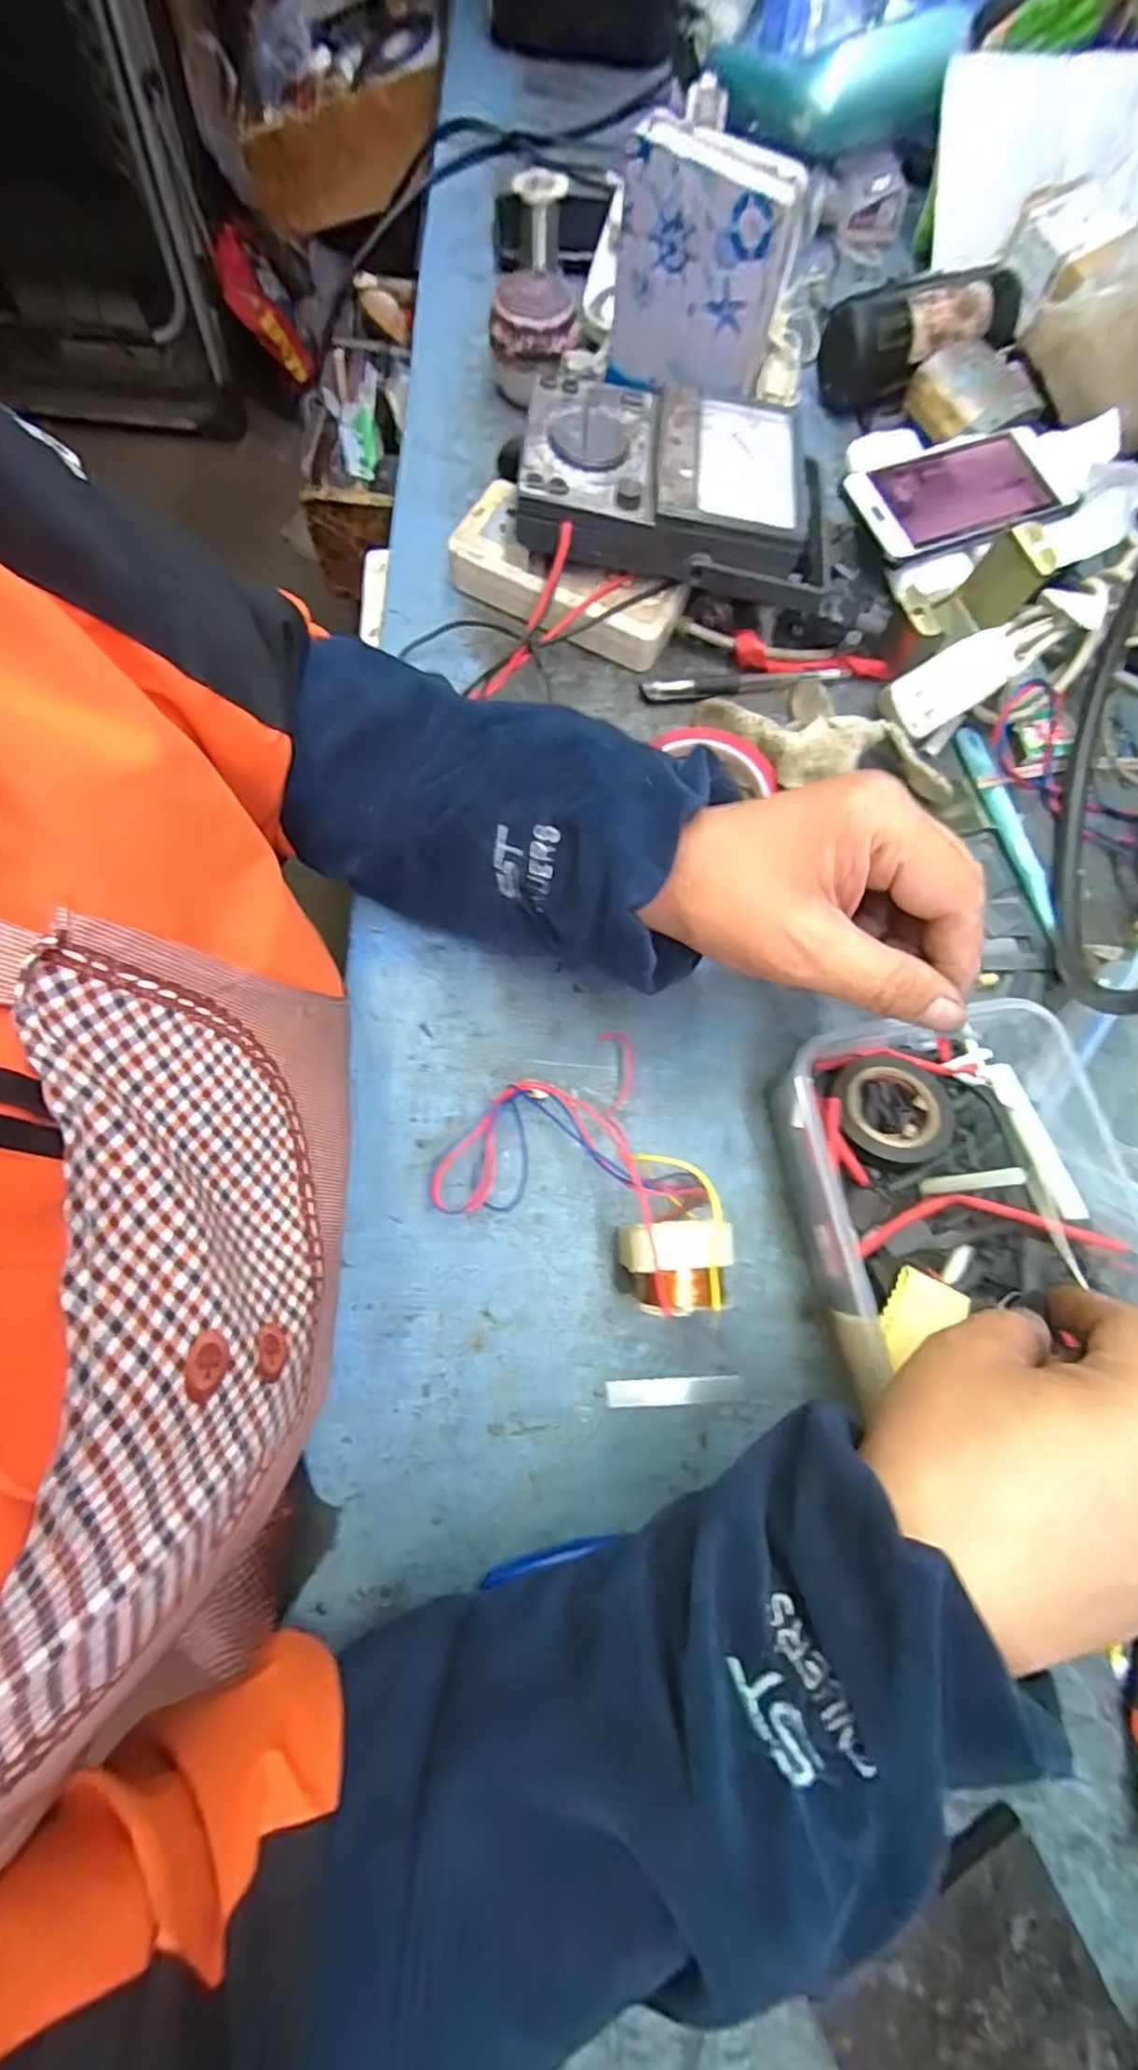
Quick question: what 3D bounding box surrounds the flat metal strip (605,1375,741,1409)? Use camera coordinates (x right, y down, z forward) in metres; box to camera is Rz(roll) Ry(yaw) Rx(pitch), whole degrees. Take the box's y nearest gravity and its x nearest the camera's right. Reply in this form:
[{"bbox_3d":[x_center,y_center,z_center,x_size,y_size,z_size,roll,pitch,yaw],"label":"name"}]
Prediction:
[{"bbox_3d":[0.050,0.172,0.316,0.064,0.004,0.012,-1,74,-4],"label":"flat metal strip"}]

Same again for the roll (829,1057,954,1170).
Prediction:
[{"bbox_3d":[0.157,0.035,0.318,0.061,0.016,0.054,-38,80,-12],"label":"roll"}]

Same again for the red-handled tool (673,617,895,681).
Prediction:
[{"bbox_3d":[0.139,-0.248,0.427,0.138,0.022,0.019,8,74,-1],"label":"red-handled tool"}]

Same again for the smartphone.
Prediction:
[{"bbox_3d":[0.262,-0.365,0.440,0.134,0.005,0.080,-26,77,-10],"label":"smartphone"}]

